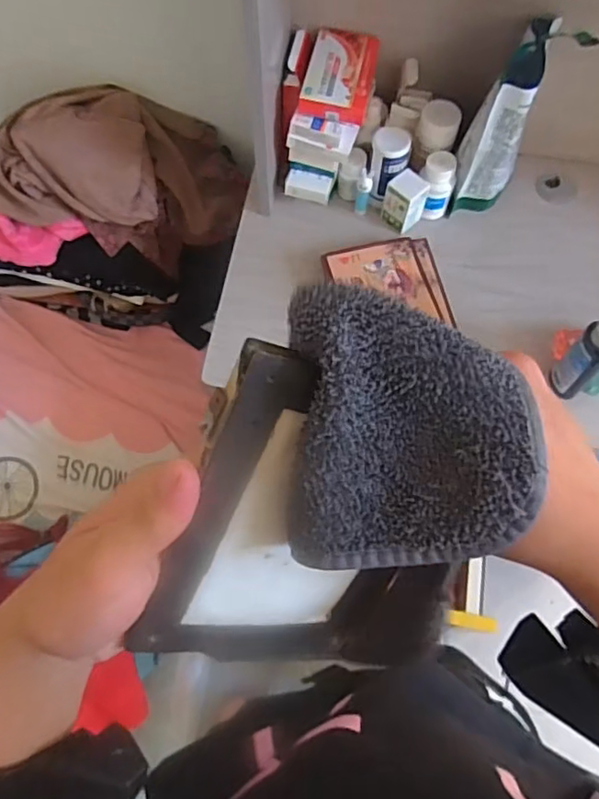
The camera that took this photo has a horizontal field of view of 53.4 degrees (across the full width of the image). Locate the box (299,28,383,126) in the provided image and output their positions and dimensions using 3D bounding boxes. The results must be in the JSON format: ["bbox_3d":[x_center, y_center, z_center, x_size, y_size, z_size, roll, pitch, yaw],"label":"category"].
[{"bbox_3d":[0.051,-0.399,0.731,0.079,0.022,0.122,12,68,4],"label":"box"}]

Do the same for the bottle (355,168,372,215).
[{"bbox_3d":[0.085,-0.278,0.801,0.017,0.061,0.023,-11,68,-5],"label":"bottle"}]

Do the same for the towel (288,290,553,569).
[{"bbox_3d":[0.042,0.016,0.228,0.090,0.021,0.110,2,107,9],"label":"towel"}]

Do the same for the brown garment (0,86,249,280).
[{"bbox_3d":[-0.278,-0.340,0.912,0.361,0.188,0.211,-2,67,-2],"label":"brown garment"}]

